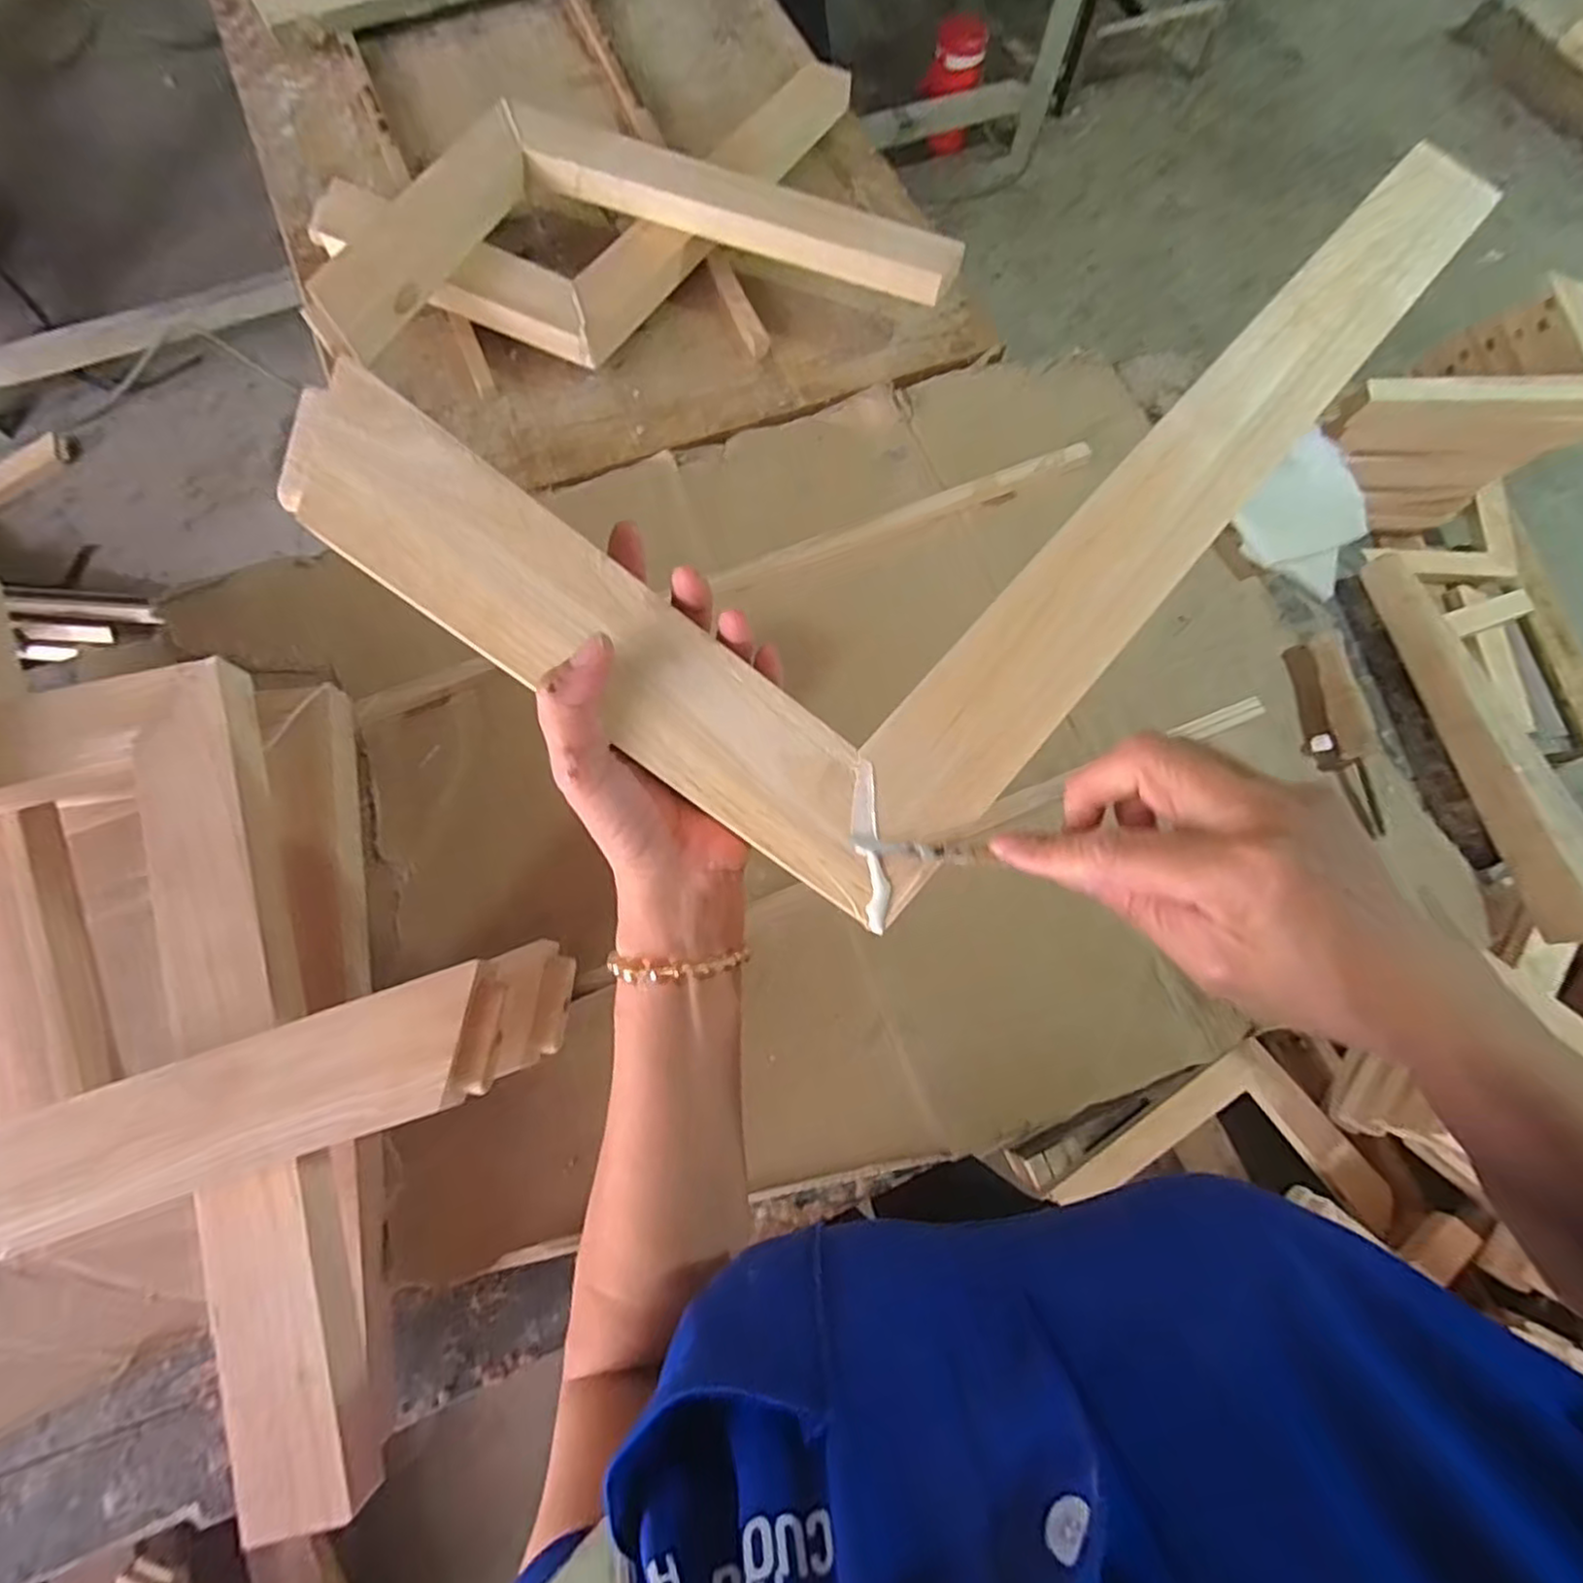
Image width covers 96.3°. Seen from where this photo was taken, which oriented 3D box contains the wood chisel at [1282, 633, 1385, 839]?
[{"bbox_3d":[0.428,-0.046,0.556,0.040,0.023,0.157,-4,72,-4],"label":"wood chisel"}]

